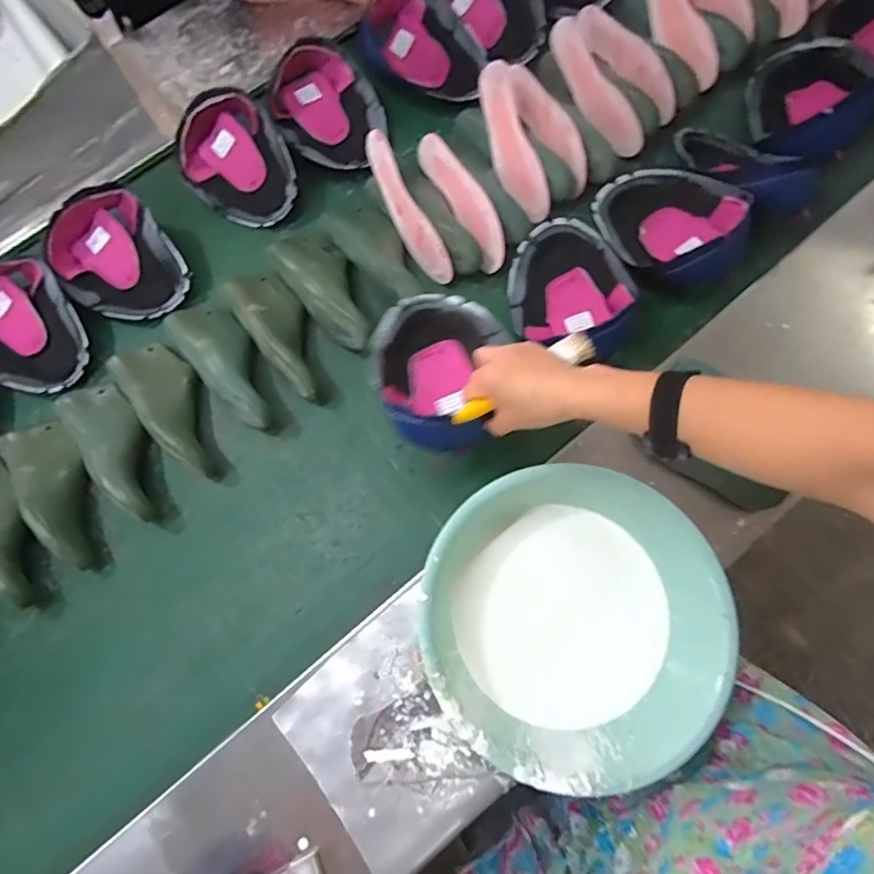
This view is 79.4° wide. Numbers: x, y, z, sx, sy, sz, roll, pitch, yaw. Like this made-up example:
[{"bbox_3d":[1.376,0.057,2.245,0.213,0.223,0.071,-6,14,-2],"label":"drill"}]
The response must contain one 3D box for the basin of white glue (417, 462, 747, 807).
[{"bbox_3d":[0.141,0.198,0.577,0.298,0.117,0.287,0,75,1],"label":"basin of white glue"}]

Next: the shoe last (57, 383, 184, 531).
[{"bbox_3d":[-0.421,0.021,0.706,0.085,0.069,0.236,-38,77,-8],"label":"shoe last"}]

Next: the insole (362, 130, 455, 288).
[{"bbox_3d":[-0.043,-0.323,0.758,0.011,0.073,0.218,-37,100,-28],"label":"insole"}]

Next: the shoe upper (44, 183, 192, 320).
[{"bbox_3d":[-0.467,-0.257,0.774,0.175,0.075,0.191,-37,103,4],"label":"shoe upper"}]

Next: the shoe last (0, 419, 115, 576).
[{"bbox_3d":[-0.498,0.063,0.691,0.093,0.087,0.232,-41,78,-9],"label":"shoe last"}]

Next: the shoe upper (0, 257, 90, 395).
[{"bbox_3d":[-0.581,-0.153,0.738,0.181,0.073,0.163,41,80,11],"label":"shoe upper"}]

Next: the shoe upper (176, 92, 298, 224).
[{"bbox_3d":[-0.304,-0.413,0.808,0.154,0.114,0.196,-33,77,-7],"label":"shoe upper"}]

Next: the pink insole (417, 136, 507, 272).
[{"bbox_3d":[0.038,-0.348,0.764,0.045,0.045,0.218,-27,76,-6],"label":"pink insole"}]

